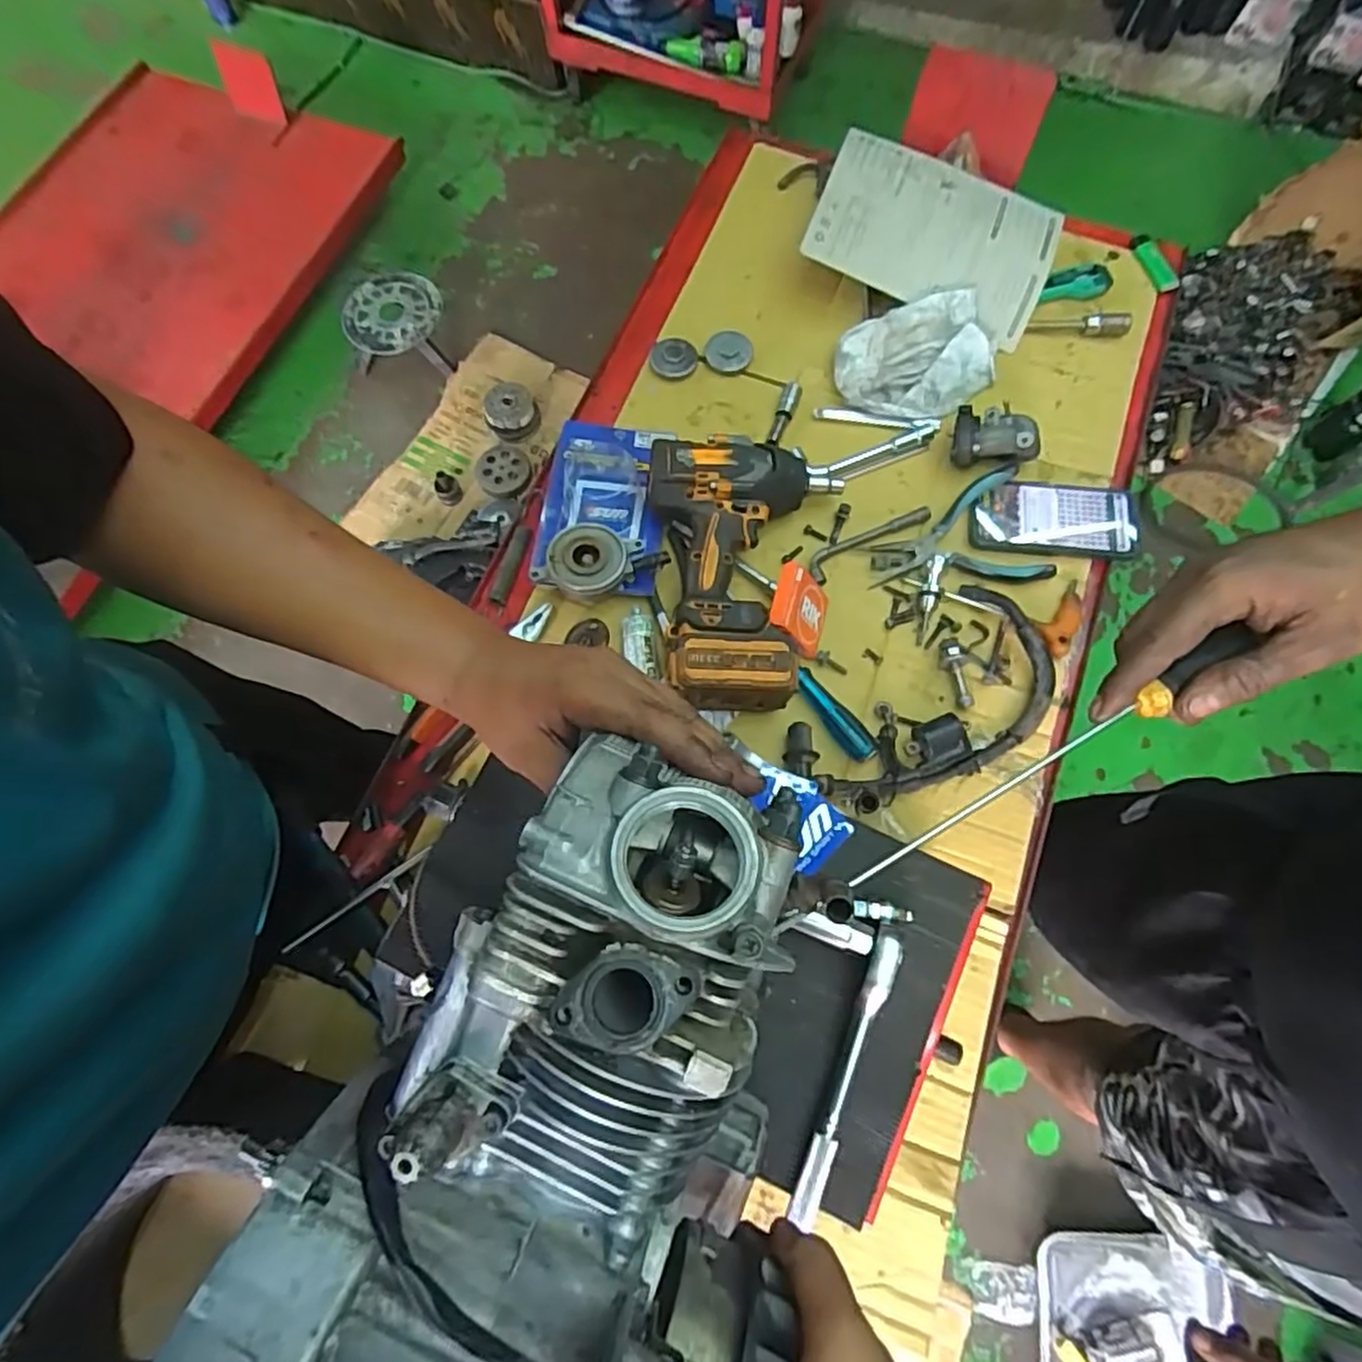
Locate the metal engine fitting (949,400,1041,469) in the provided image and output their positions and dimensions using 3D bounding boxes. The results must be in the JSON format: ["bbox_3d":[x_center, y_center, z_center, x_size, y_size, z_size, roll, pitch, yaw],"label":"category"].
[{"bbox_3d":[0.331,-0.256,0.743,0.086,0.042,0.057,4,72,2],"label":"metal engine fitting"}]

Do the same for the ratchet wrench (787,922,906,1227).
[{"bbox_3d":[0.103,0.237,0.429,0.017,0.023,0.171,21,74,7],"label":"ratchet wrench"}]

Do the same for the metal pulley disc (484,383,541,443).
[{"bbox_3d":[-0.383,-0.605,1.585,0.110,0.084,0.102,0,72,0],"label":"metal pulley disc"}]

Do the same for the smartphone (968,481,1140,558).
[{"bbox_3d":[0.385,-0.169,0.728,0.168,0.009,0.083,5,72,2],"label":"smartphone"}]

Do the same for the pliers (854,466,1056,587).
[{"bbox_3d":[0.278,-0.142,0.716,0.178,0.018,0.120,-16,73,-4],"label":"pliers"}]

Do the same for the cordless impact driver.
[{"bbox_3d":[0.038,-0.102,0.677,0.146,0.087,0.280,5,72,2],"label":"cordless impact driver"}]

